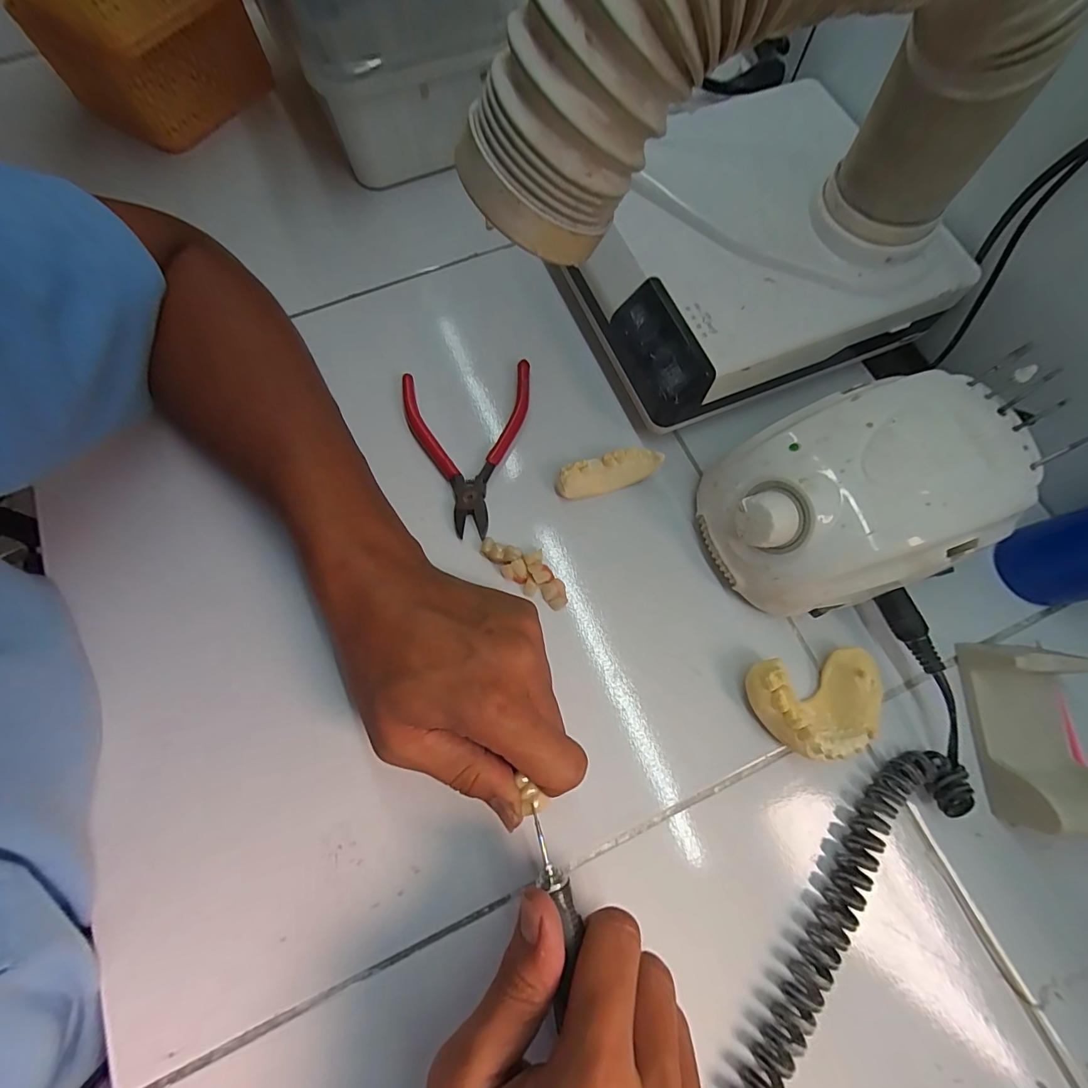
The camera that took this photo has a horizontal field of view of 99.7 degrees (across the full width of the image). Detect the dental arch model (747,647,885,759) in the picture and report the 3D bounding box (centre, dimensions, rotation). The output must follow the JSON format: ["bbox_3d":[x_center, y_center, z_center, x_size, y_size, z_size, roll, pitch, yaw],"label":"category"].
[{"bbox_3d":[0.148,0.087,0.250,0.069,0.026,0.050,-7,74,-2],"label":"dental arch model"}]

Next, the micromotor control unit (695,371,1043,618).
[{"bbox_3d":[0.166,-0.022,0.254,0.136,0.083,0.103,-19,75,-5],"label":"micromotor control unit"}]

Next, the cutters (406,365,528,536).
[{"bbox_3d":[-0.049,-0.062,0.303,0.084,0.012,0.116,-5,74,-1],"label":"cutters"}]

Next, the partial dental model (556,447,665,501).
[{"bbox_3d":[0.040,-0.046,0.294,0.065,0.019,0.020,-16,74,-4],"label":"partial dental model"}]

